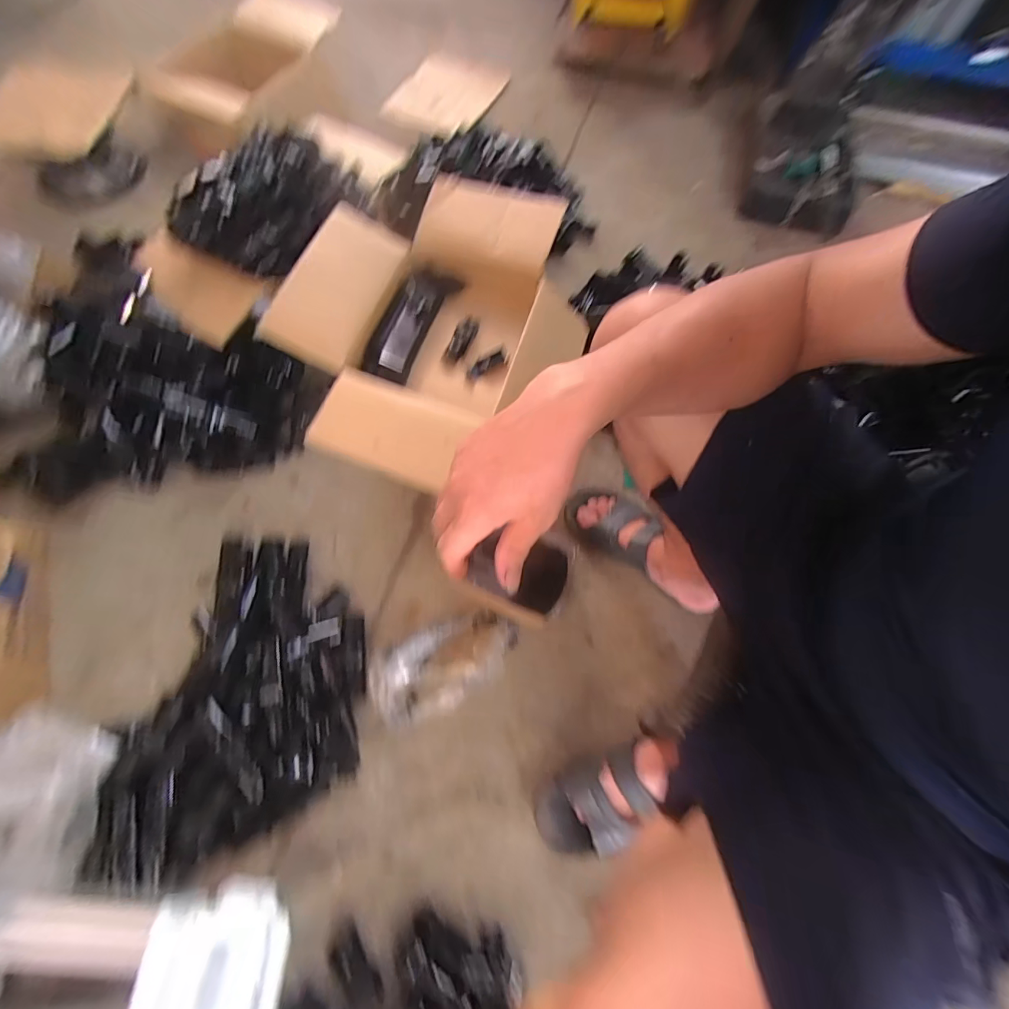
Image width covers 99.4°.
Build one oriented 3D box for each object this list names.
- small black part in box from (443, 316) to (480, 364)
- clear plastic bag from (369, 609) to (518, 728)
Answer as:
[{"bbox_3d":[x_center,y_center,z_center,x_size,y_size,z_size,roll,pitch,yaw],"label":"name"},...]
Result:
[{"bbox_3d":[-0.080,-0.297,0.775,0.036,0.012,0.091,31,88,9],"label":"small black part in box"},{"bbox_3d":[-0.088,0.242,0.655,0.224,0.032,0.114,-23,72,-9],"label":"clear plastic bag"}]

